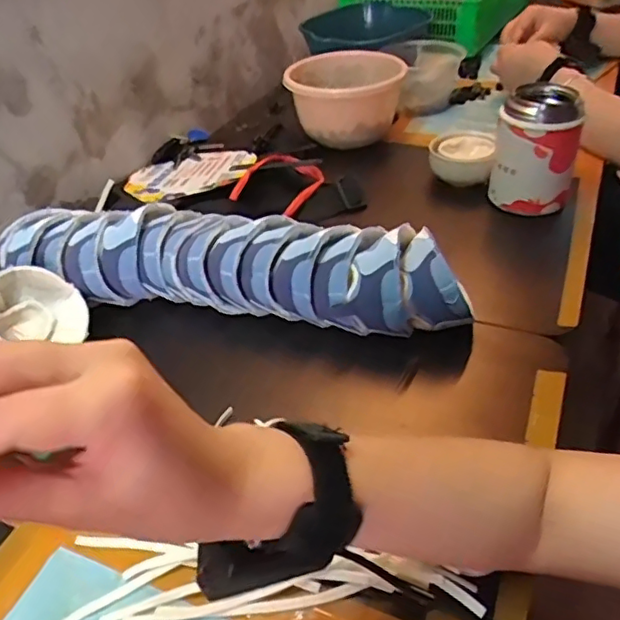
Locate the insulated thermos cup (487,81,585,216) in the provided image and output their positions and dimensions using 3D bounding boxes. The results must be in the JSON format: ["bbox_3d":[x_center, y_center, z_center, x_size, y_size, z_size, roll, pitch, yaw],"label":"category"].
[{"bbox_3d":[0.270,-0.188,0.712,0.092,0.122,0.079,11,42,19],"label":"insulated thermos cup"}]

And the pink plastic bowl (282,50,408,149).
[{"bbox_3d":[0.054,-0.321,0.918,0.177,0.099,0.168,4,41,11],"label":"pink plastic bowl"}]

